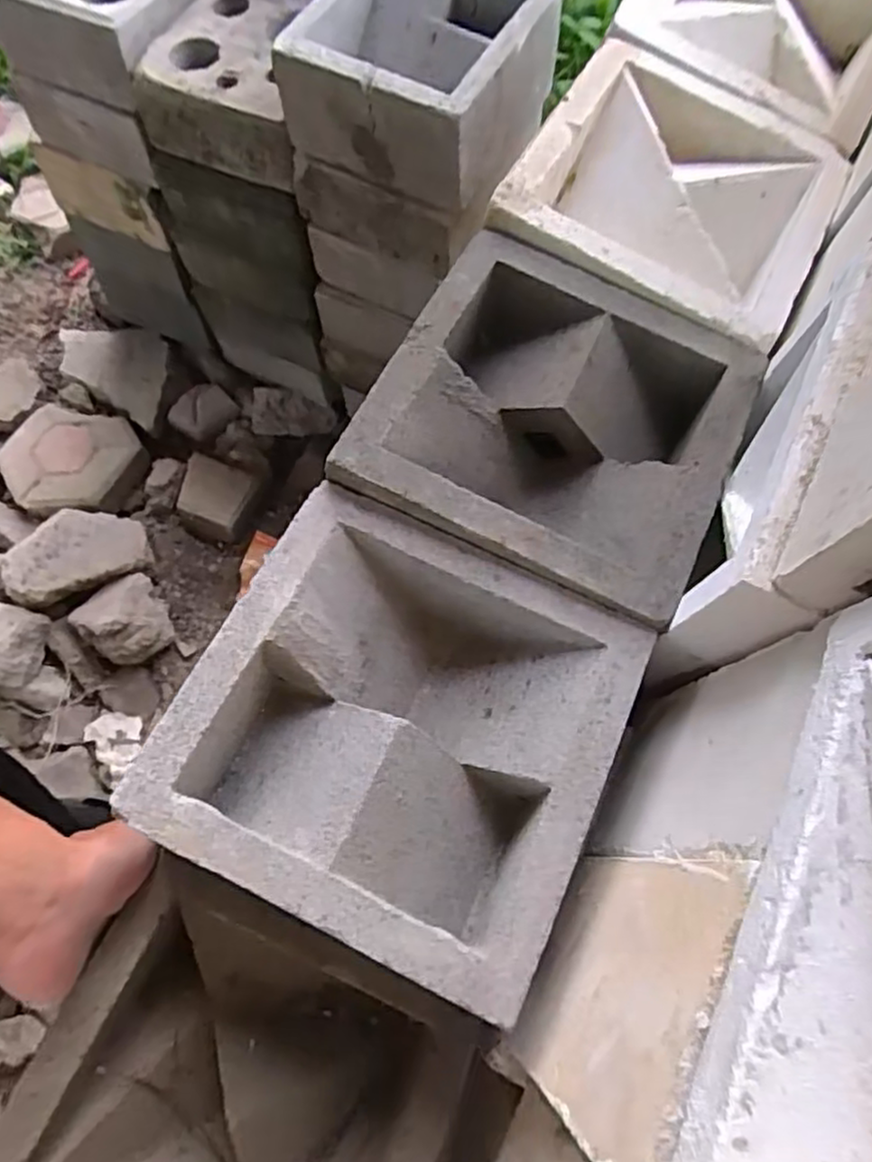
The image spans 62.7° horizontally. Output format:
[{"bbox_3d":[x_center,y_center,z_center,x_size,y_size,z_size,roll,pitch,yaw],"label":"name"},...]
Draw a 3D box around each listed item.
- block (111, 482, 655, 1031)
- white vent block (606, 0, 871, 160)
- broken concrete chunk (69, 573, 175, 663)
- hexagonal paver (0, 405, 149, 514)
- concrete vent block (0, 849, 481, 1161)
[{"bbox_3d":[-0.020,0.077,0.369,0.201,0.076,0.202,25,70,7],"label":"block"},{"bbox_3d":[0.268,-0.449,0.586,0.203,0.065,0.223,26,70,7],"label":"white vent block"},{"bbox_3d":[-0.444,0.061,1.027,0.117,0.082,0.124,1,69,-2],"label":"broken concrete chunk"},{"bbox_3d":[-0.574,-0.188,1.111,0.213,0.052,0.182,14,69,3],"label":"hexagonal paver"},{"bbox_3d":[-0.099,0.270,0.363,0.199,0.060,0.198,26,70,7],"label":"concrete vent block"}]

